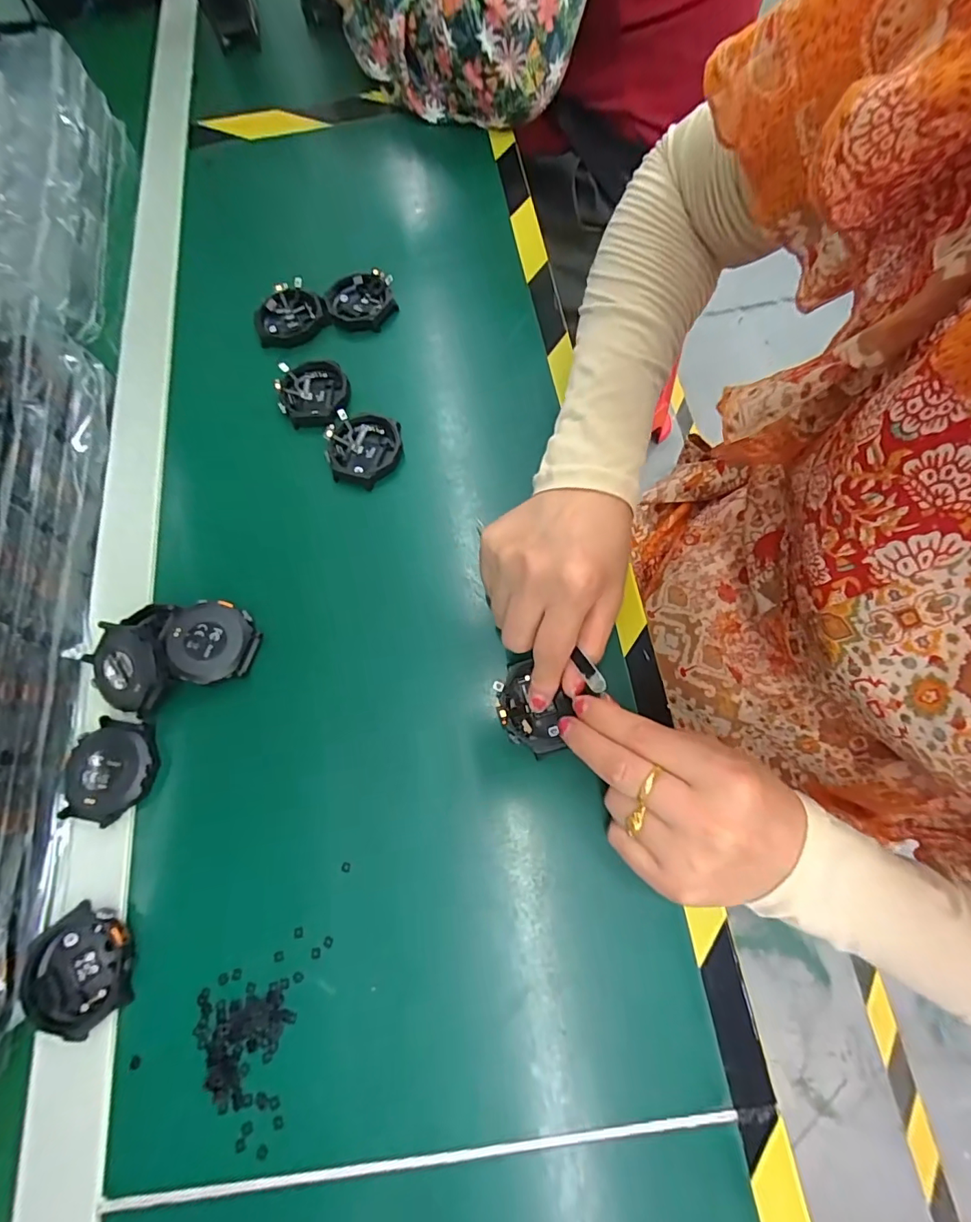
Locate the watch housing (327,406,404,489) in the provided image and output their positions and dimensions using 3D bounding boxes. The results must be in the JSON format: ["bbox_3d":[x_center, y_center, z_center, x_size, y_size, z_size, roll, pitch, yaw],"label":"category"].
[{"bbox_3d":[-0.082,-0.110,0.333,0.050,0.012,0.055,-5,71,1],"label":"watch housing"}]

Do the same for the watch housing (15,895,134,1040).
[{"bbox_3d":[-0.202,0.179,0.244,0.050,0.007,0.053,-1,72,2],"label":"watch housing"}]

